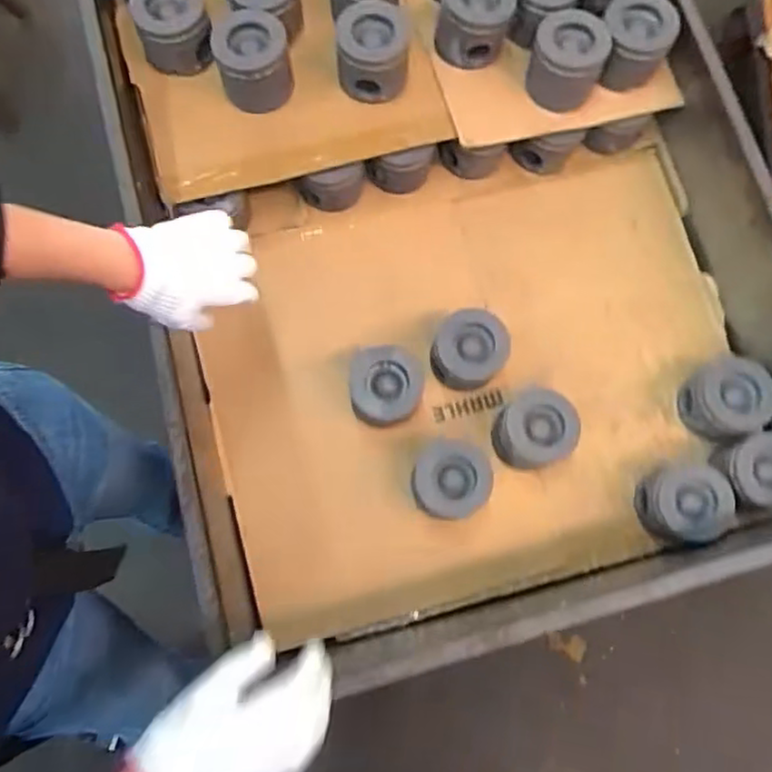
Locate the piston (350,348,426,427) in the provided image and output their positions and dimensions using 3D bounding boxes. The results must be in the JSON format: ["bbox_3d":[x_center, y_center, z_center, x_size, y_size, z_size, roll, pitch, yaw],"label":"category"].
[{"bbox_3d":[0.000,0.002,0.835,0.087,0.076,0.087,0,77,-1],"label":"piston"}]

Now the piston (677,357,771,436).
[{"bbox_3d":[0.427,0.015,0.835,0.084,0.076,0.089,0,77,-1],"label":"piston"}]

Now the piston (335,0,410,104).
[{"bbox_3d":[-0.015,-0.417,0.836,0.090,0.067,0.095,0,77,-1],"label":"piston"}]

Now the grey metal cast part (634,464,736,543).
[{"bbox_3d":[0.357,0.142,0.812,0.092,0.072,0.087,0,77,-1],"label":"grey metal cast part"}]

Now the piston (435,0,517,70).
[{"bbox_3d":[0.114,-0.474,0.861,0.095,0.066,0.103,11,77,2],"label":"piston"}]

